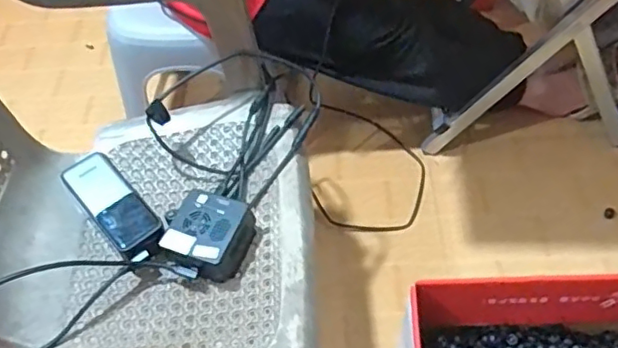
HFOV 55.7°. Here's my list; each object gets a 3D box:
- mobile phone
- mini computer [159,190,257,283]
[{"bbox_3d":[-0.216,0.028,0.637,0.053,0.016,0.123,-40,69,-13],"label":"mobile phone"},{"bbox_3d":[-0.108,0.065,0.627,0.086,0.049,0.078,17,57,16],"label":"mini computer"}]

